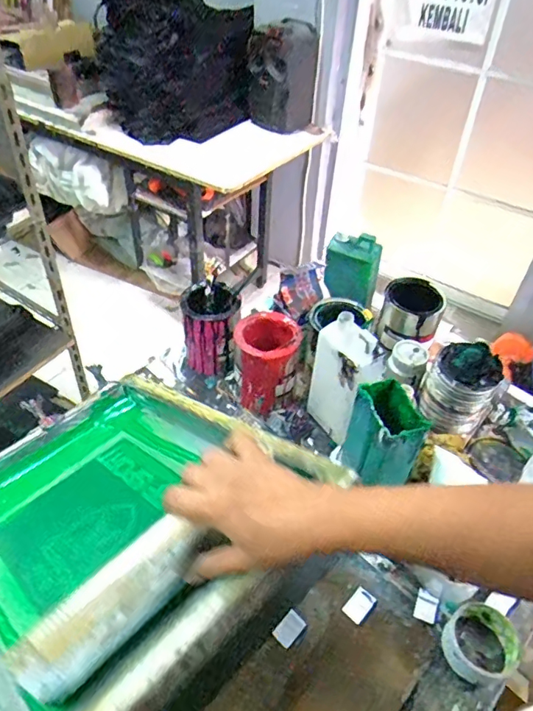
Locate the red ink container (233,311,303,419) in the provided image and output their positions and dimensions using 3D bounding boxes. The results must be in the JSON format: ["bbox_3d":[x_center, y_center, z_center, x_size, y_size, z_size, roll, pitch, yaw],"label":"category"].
[{"bbox_3d":[-0.001,0.014,0.858,0.102,0.141,0.108,2,45,-2],"label":"red ink container"}]

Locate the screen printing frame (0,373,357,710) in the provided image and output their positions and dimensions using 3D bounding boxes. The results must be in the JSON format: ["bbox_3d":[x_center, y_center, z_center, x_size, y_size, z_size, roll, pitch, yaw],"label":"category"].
[{"bbox_3d":[-0.209,0.190,0.623,0.402,0.067,0.502,-37,30,-31],"label":"screen printing frame"}]

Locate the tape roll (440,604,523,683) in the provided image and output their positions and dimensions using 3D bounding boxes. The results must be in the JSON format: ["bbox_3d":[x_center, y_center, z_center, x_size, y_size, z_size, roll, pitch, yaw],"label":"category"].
[{"bbox_3d":[0.270,0.361,0.632,0.101,0.047,0.087,-12,47,-15],"label":"tape roll"}]

